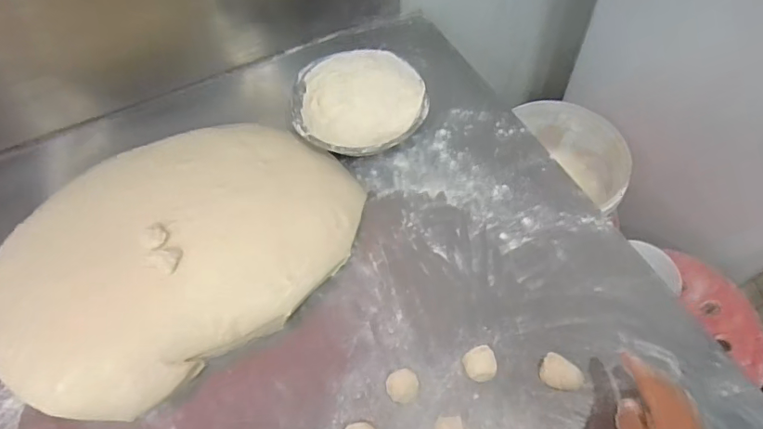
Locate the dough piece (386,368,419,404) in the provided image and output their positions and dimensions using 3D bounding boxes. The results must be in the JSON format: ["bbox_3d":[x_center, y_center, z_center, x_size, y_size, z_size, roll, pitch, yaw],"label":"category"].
[{"bbox_3d":[0.021,0.169,0.515,0.031,0.013,0.029,-1,57,1],"label":"dough piece"}]

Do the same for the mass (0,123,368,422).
[{"bbox_3d":[-0.229,0.030,0.588,0.420,0.073,0.297,-31,61,-17],"label":"mass"}]

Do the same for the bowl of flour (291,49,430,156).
[{"bbox_3d":[-0.028,-0.142,0.697,0.179,0.066,0.154,-7,57,-3],"label":"bowl of flour"}]

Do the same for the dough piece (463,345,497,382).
[{"bbox_3d":[0.101,0.150,0.524,0.035,0.018,0.032,-1,57,1],"label":"dough piece"}]

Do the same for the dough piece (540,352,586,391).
[{"bbox_3d":[0.178,0.158,0.517,0.040,0.018,0.031,17,59,12],"label":"dough piece"}]

